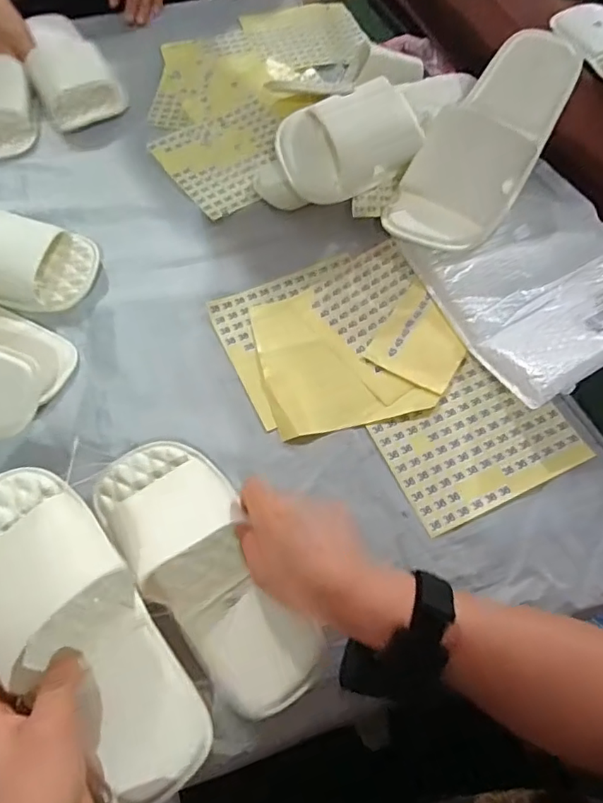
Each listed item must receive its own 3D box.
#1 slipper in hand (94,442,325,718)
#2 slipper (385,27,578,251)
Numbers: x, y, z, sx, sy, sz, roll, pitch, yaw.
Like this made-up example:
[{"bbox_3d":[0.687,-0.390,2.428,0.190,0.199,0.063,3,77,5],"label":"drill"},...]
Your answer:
[{"bbox_3d":[-0.074,0.123,0.412,0.092,0.041,0.227,-33,71,-16],"label":"slipper in hand"},{"bbox_3d":[0.203,-0.286,0.565,0.114,0.052,0.279,33,84,15],"label":"slipper"}]

